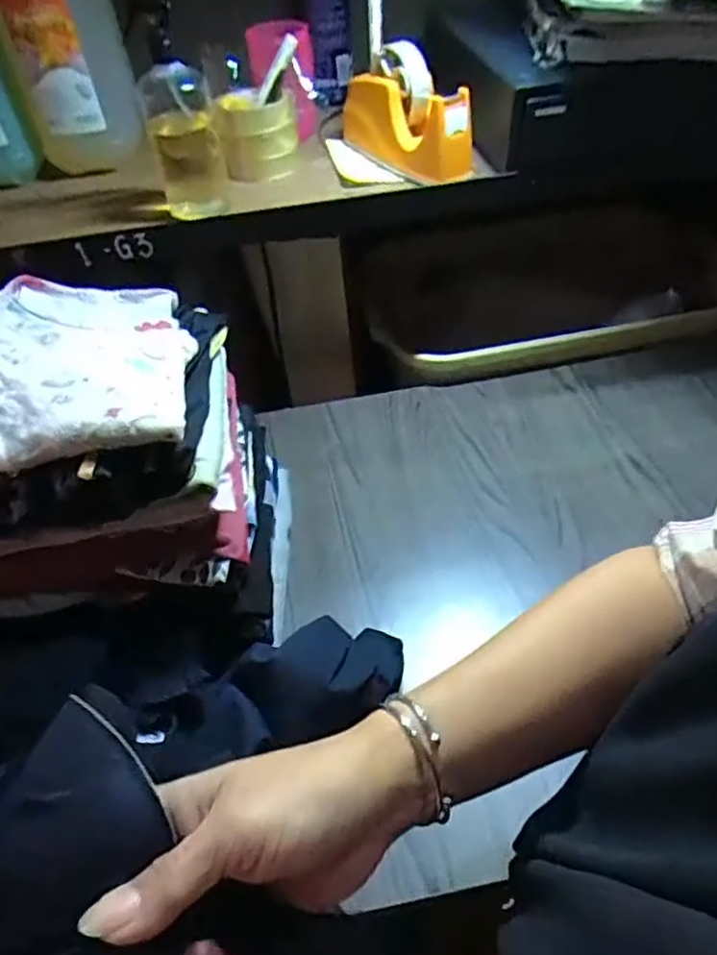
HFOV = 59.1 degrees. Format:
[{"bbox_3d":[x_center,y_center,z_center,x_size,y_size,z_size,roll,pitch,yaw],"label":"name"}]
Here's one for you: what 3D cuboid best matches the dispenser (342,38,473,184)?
[{"bbox_3d":[0.052,-0.429,0.733,0.073,0.114,0.181,-22,49,-15],"label":"dispenser"}]

